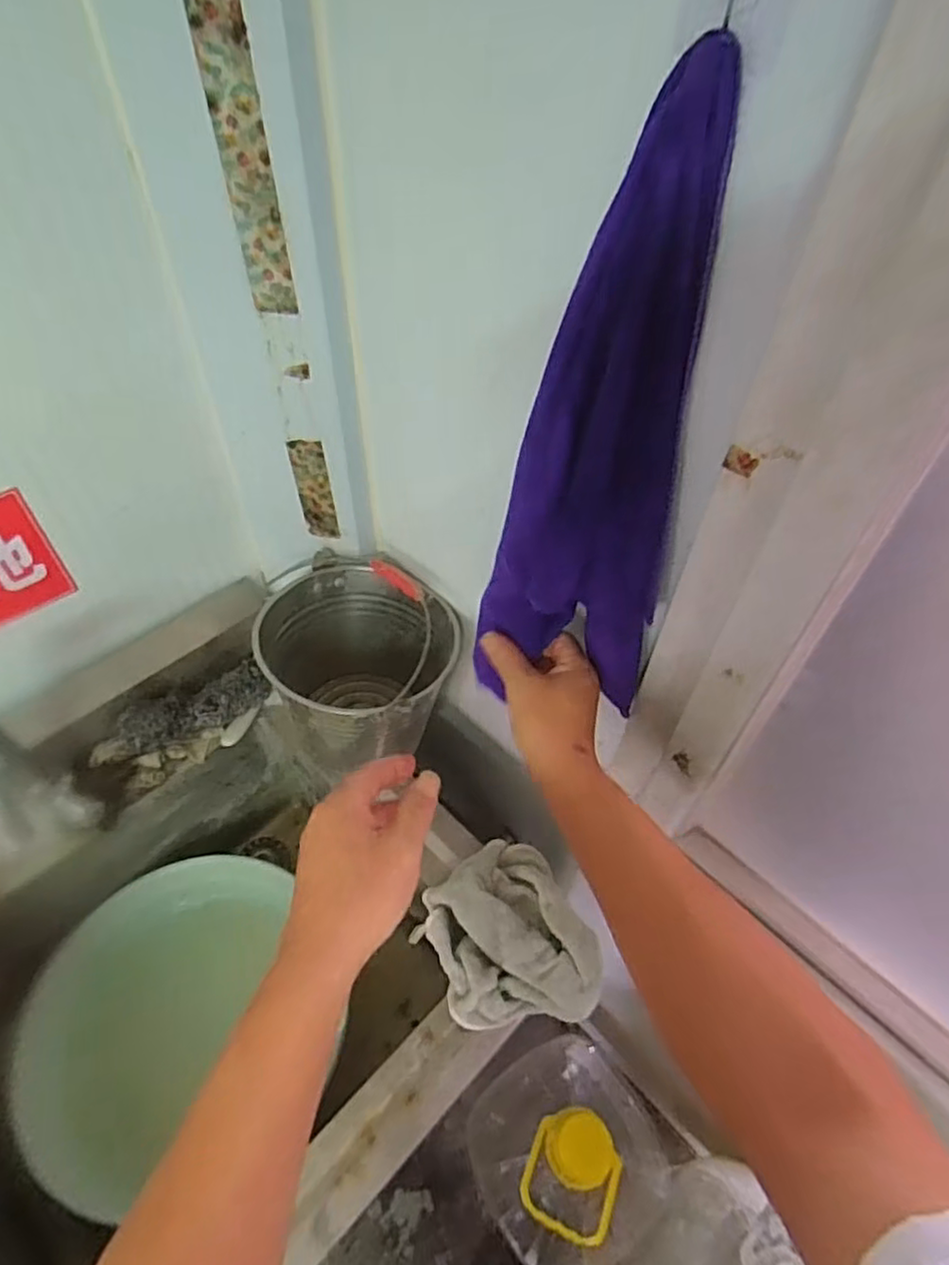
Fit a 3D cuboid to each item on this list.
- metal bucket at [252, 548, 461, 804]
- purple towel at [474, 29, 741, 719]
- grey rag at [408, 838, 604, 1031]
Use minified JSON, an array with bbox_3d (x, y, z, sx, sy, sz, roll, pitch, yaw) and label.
[{"bbox_3d":[-0.139,0.044,0.803,0.194,0.194,0.207,1,48,-1],"label":"metal bucket"},{"bbox_3d":[0.083,-0.109,0.449,0.134,0.422,0.046,20,44,13],"label":"purple towel"},{"bbox_3d":[0.035,0.315,0.685,0.146,0.048,0.177,-20,51,-19],"label":"grey rag"}]

